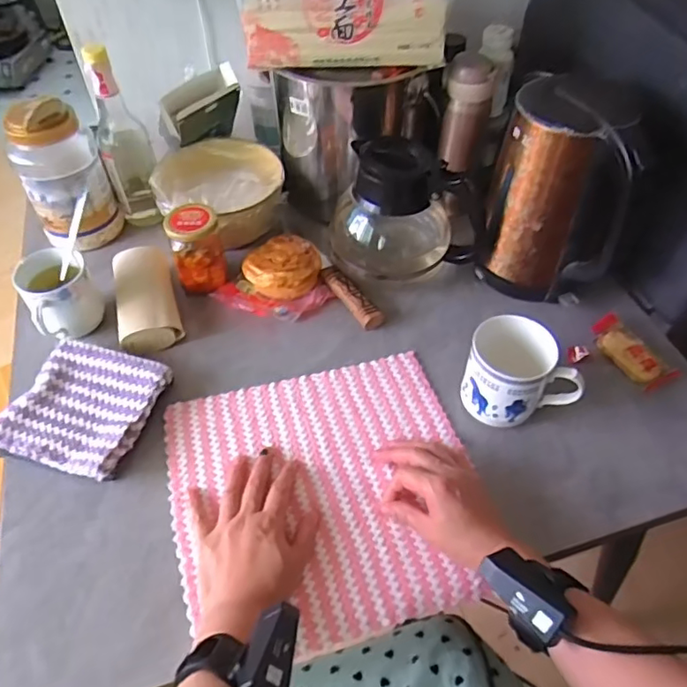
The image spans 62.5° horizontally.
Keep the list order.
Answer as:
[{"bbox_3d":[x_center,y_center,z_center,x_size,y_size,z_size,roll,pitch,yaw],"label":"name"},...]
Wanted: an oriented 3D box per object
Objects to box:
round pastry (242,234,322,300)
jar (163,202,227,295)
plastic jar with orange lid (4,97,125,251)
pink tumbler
[{"bbox_3d":[-0.079,-0.093,0.740,0.078,0.054,0.086,34,55,25],"label":"round pastry"},{"bbox_3d":[-0.186,-0.121,0.720,0.062,0.098,0.063,1,48,-1],"label":"jar"},{"bbox_3d":[-0.368,-0.220,0.748,0.102,0.195,0.087,-22,53,-20],"label":"plastic jar with orange lid"},{"bbox_3d":[0.158,-0.302,0.743,0.053,0.145,0.050,13,49,9],"label":"pink tumbler"}]

